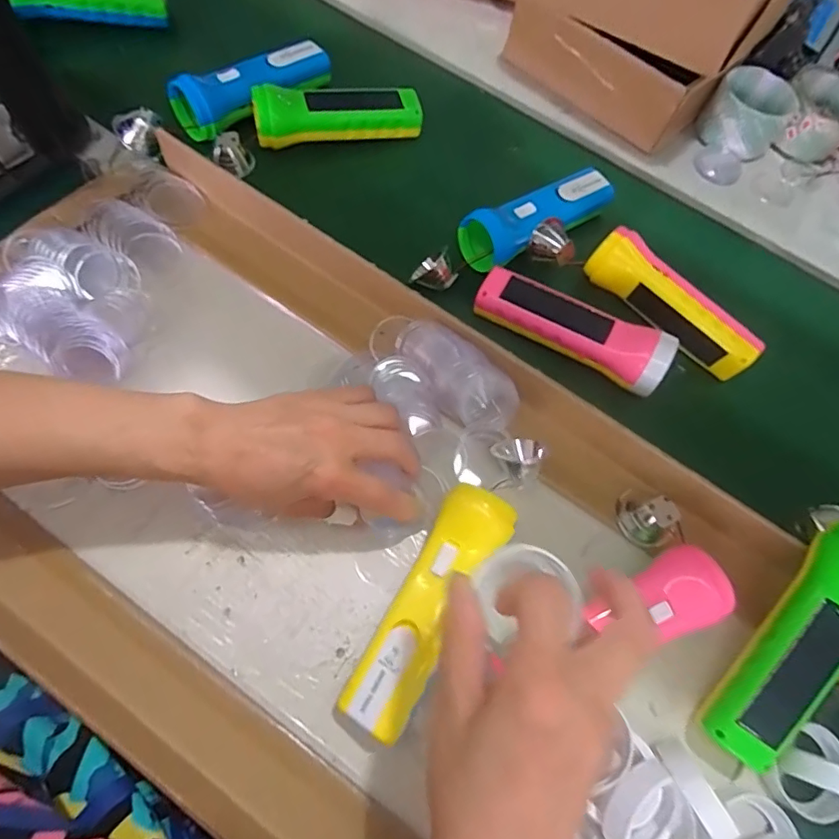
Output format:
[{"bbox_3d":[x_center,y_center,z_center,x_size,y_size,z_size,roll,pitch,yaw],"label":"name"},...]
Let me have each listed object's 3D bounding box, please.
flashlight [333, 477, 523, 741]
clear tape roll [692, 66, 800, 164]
[{"bbox_3d":[0.006,0.118,0.340,0.043,0.045,0.154,31,67,6],"label":"flashlight"},{"bbox_3d":[0.351,-0.329,0.569,0.080,0.043,0.093,40,69,10],"label":"clear tape roll"}]

